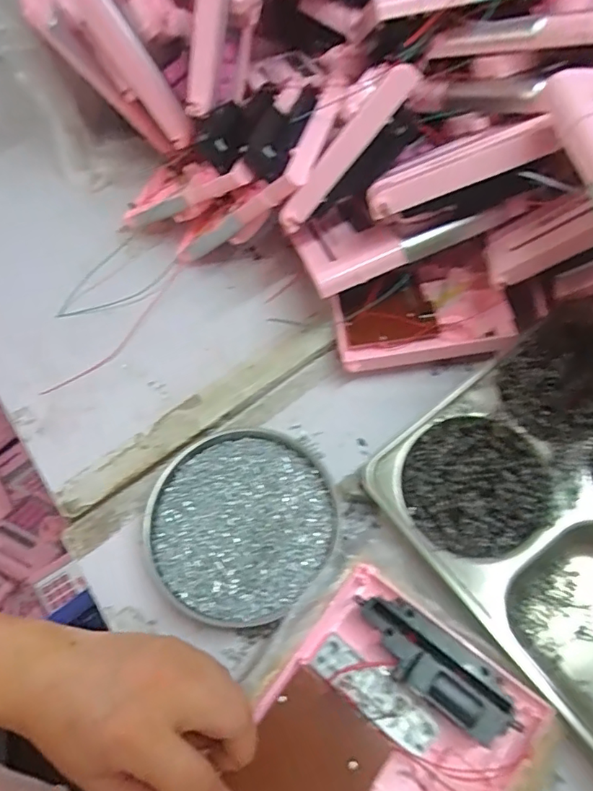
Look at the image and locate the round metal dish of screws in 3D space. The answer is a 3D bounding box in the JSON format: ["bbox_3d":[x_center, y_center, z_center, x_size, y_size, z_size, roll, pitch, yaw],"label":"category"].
[{"bbox_3d":[-0.040,0.089,0.385,0.133,0.024,0.134,-2,63,3],"label":"round metal dish of screws"}]

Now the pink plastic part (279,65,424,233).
[{"bbox_3d":[0.031,-0.169,0.375,0.129,0.013,0.022,-45,61,26],"label":"pink plastic part"}]

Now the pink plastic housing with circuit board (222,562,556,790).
[{"bbox_3d":[0.043,0.198,0.291,0.139,0.039,0.163,35,70,19],"label":"pink plastic housing with circuit board"}]

